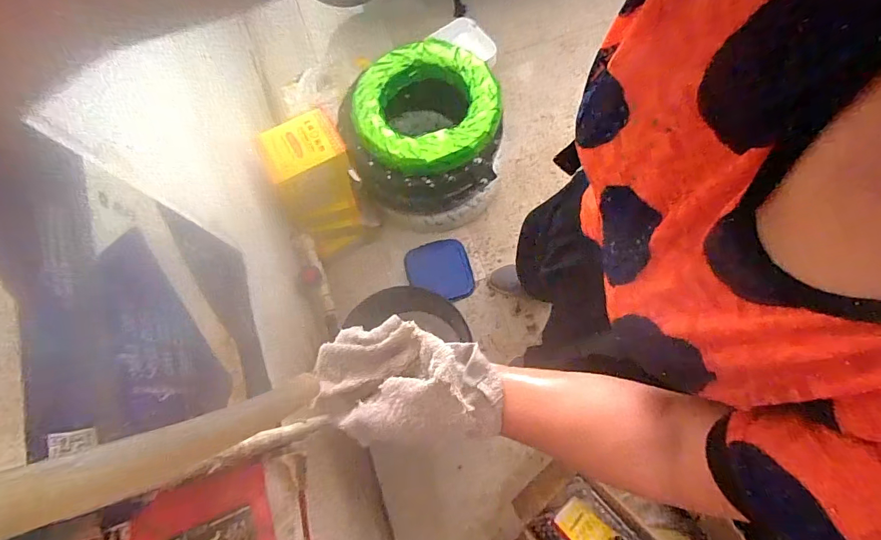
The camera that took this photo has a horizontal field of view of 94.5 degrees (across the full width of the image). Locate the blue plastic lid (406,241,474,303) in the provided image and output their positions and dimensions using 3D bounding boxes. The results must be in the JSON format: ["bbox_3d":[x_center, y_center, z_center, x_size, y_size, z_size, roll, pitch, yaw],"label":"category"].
[{"bbox_3d":[-0.004,0.005,1.302,0.198,0.033,0.190,0,73,2],"label":"blue plastic lid"}]

